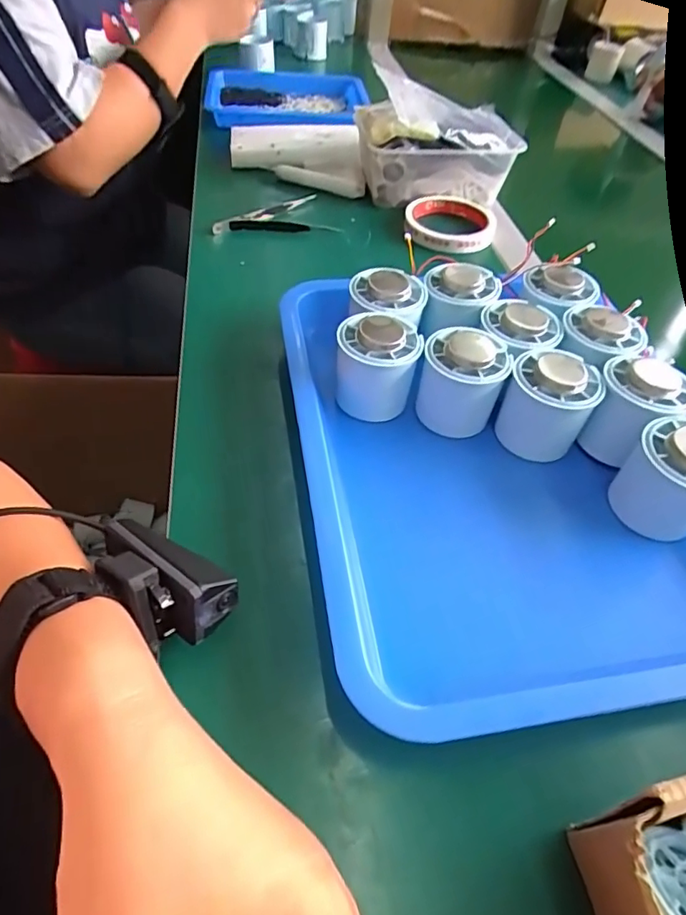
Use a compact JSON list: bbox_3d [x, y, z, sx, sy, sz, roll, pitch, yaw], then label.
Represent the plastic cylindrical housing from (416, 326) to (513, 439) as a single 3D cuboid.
[{"bbox_3d":[0.077,-0.049,0.347,0.051,0.059,0.051,3,48,-4],"label":"plastic cylindrical housing"}]

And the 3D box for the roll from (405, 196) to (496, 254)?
[{"bbox_3d":[0.108,-0.240,0.539,0.089,0.016,0.093,6,48,-1],"label":"roll"}]

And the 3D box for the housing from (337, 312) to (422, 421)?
[{"bbox_3d":[0.022,-0.060,0.353,0.051,0.062,0.052,9,48,2],"label":"housing"}]

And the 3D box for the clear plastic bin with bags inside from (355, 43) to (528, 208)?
[{"bbox_3d":[0.100,-0.334,0.574,0.164,0.098,0.109,-2,48,-8],"label":"clear plastic bin with bags inside"}]

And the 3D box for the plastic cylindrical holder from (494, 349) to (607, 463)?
[{"bbox_3d":[0.132,-0.032,0.346,0.052,0.060,0.052,3,48,-4],"label":"plastic cylindrical holder"}]

